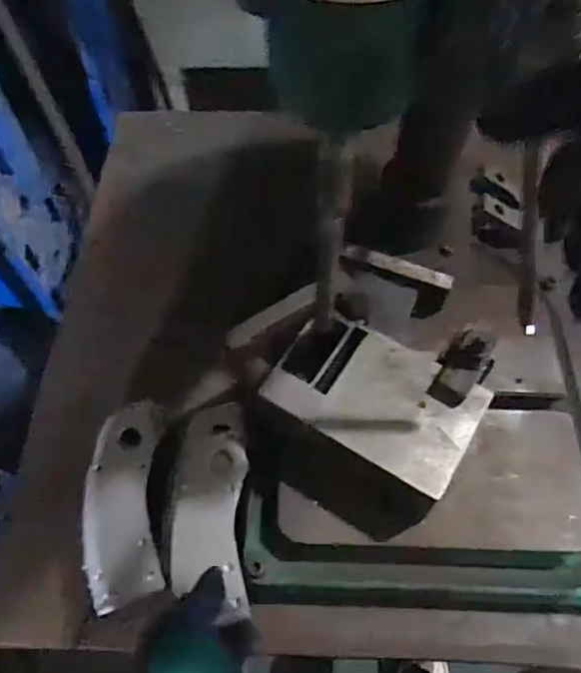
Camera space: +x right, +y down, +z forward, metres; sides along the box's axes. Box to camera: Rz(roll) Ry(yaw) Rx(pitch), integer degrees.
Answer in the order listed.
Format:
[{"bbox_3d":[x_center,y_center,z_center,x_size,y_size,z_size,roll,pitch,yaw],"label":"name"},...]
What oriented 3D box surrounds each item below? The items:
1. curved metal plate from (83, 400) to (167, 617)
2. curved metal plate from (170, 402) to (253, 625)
[{"bbox_3d":[-0.159,0.155,0.529,0.070,0.034,0.180,-5,61,-1],"label":"curved metal plate"},{"bbox_3d":[-0.077,0.158,0.536,0.071,0.017,0.192,-2,65,0],"label":"curved metal plate"}]

